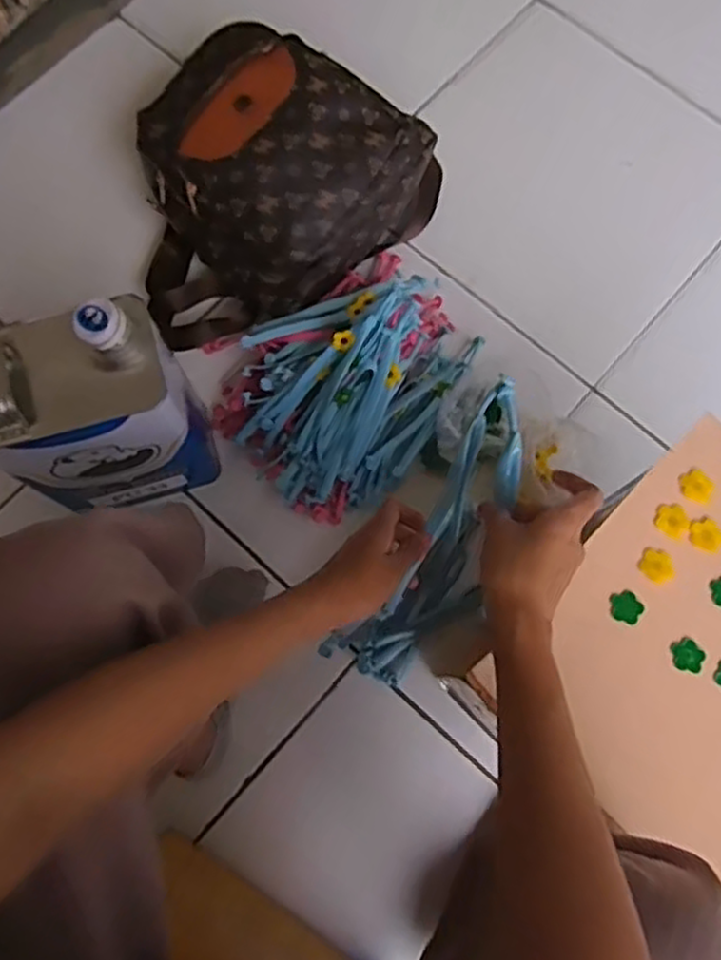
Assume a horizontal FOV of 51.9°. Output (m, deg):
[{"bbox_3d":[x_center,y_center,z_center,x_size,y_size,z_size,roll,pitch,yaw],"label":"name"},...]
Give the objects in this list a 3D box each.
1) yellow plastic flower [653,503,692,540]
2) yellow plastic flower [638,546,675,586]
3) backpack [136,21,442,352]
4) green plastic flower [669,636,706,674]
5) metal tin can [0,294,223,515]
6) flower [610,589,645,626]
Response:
[{"bbox_3d":[0.238,0.030,0.566,0.025,0.004,0.028,33,77,8],"label":"yellow plastic flower"},{"bbox_3d":[0.226,0.065,0.563,0.027,0.004,0.025,0,75,-1],"label":"yellow plastic flower"},{"bbox_3d":[-0.110,-0.338,0.833,0.374,0.155,0.271,-42,80,-10],"label":"backpack"},{"bbox_3d":[0.238,0.127,0.538,0.023,0.004,0.024,0,75,-1],"label":"green plastic flower"},{"bbox_3d":[-0.247,-0.057,0.713,0.172,0.265,0.119,-23,77,-6],"label":"metal tin can"},{"bbox_3d":[0.196,0.094,0.546,0.023,0.004,0.025,0,75,-1],"label":"flower"}]

